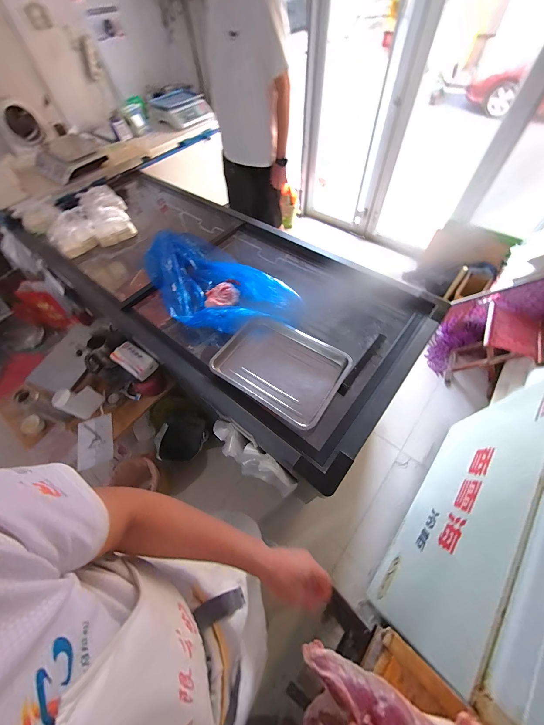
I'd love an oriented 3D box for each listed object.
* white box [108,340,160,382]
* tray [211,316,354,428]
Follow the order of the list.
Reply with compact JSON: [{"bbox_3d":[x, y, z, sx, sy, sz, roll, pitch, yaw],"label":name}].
[{"bbox_3d":[-0.561,-0.009,1.050,0.178,0.051,0.092,30,64,19],"label":"white box"},{"bbox_3d":[0.028,0.011,0.849,0.386,0.057,0.282,30,64,19],"label":"tray"}]

